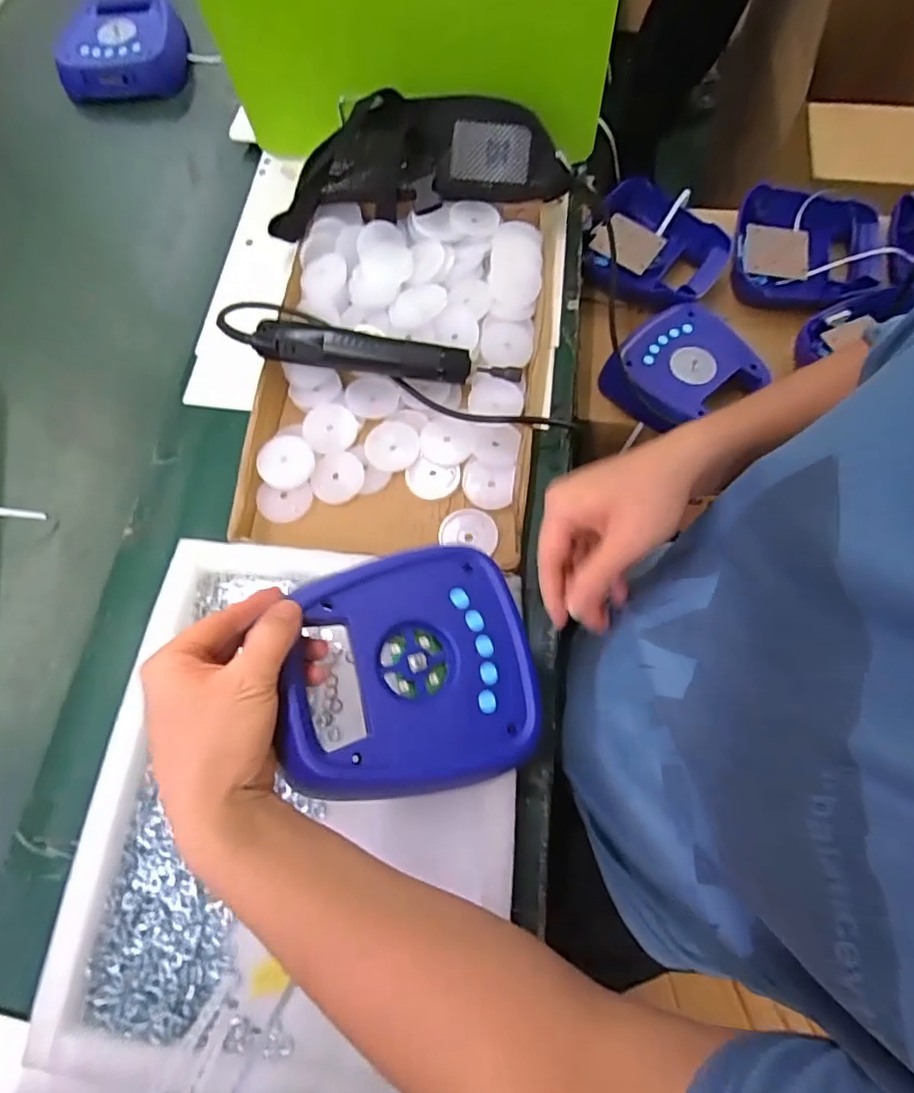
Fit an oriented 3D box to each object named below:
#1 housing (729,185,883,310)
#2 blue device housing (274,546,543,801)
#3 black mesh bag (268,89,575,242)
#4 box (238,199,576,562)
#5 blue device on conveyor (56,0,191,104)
[{"bbox_3d":[0.453,-0.389,0.721,0.173,0.052,0.150,10,71,6],"label":"housing"},{"bbox_3d":[-0.033,0.082,0.374,0.165,0.038,0.151,-8,72,-18],"label":"blue device housing"},{"bbox_3d":[-0.039,-0.391,0.577,0.311,0.077,0.105,-1,70,2],"label":"black mesh bag"},{"bbox_3d":[-0.047,-0.182,0.544,0.274,0.053,0.390,7,70,5],"label":"box"},{"bbox_3d":[-0.453,-0.693,0.760,0.165,0.043,0.161,-8,70,0],"label":"blue device on conveyor"}]

